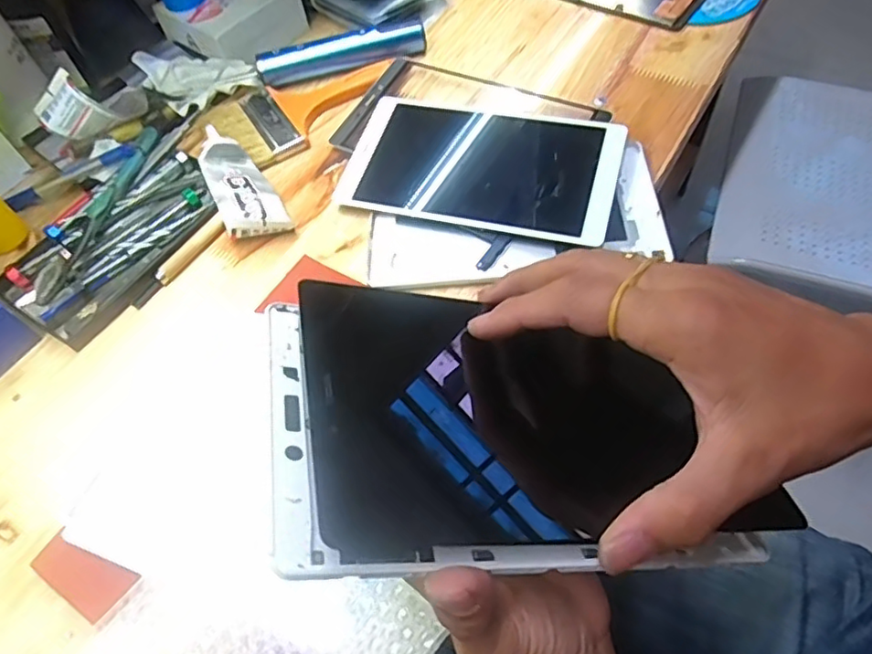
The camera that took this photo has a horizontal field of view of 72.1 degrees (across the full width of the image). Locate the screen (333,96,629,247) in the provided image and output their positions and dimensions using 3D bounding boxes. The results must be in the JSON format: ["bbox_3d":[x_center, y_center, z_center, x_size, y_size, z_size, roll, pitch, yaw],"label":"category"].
[{"bbox_3d":[0.034,-0.129,0.470,0.209,0.008,0.125,12,64,16],"label":"screen"}]

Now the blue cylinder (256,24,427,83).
[{"bbox_3d":[-0.086,-0.251,0.545,0.151,0.026,0.023,-16,59,-3],"label":"blue cylinder"}]

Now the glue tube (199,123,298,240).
[{"bbox_3d":[-0.156,-0.115,0.472,0.046,0.018,0.113,-28,61,-9],"label":"glue tube"}]

